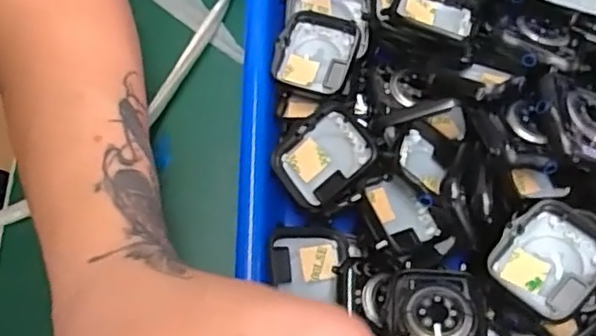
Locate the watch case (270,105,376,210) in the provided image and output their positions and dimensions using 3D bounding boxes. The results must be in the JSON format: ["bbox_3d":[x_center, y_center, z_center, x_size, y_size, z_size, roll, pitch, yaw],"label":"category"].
[{"bbox_3d":[0.011,-0.006,0.286,0.043,0.009,0.036,-40,70,8],"label":"watch case"}]

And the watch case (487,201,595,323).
[{"bbox_3d":[0.100,0.035,0.250,0.038,0.012,0.044,36,72,16],"label":"watch case"}]

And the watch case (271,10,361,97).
[{"bbox_3d":[0.009,-0.056,0.315,0.037,0.011,0.043,16,68,8],"label":"watch case"}]

